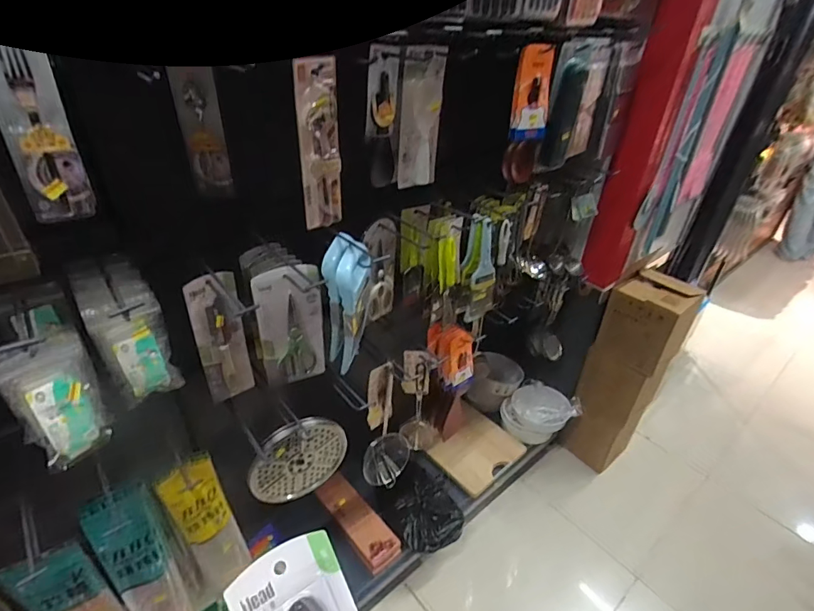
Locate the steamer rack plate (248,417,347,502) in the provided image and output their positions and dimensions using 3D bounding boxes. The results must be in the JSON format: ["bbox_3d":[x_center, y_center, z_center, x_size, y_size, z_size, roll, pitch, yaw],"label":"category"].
[{"bbox_3d":[-0.226,0.330,0.946,0.206,0.197,0.018,-6,27,-38],"label":"steamer rack plate"}]

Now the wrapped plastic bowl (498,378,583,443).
[{"bbox_3d":[0.493,0.406,1.663,0.258,0.156,0.163,18,37,19],"label":"wrapped plastic bowl"}]

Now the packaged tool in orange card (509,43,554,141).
[{"bbox_3d":[0.254,-0.421,0.889,0.077,0.169,0.019,-4,30,-7],"label":"packaged tool in orange card"}]

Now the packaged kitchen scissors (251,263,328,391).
[{"bbox_3d":[-0.218,0.046,0.855,0.120,0.268,0.025,-13,38,-23],"label":"packaged kitchen scissors"}]

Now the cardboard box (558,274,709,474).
[{"bbox_3d":[0.765,0.245,1.574,0.234,0.700,0.219,27,41,30],"label":"cardboard box"}]

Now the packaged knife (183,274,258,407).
[{"bbox_3d":[-0.342,0.064,0.827,0.085,0.264,0.026,-19,41,-29],"label":"packaged knife"}]

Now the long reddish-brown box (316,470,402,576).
[{"bbox_3d":[-0.155,0.652,1.372,0.109,0.032,0.319,-24,44,-34],"label":"long reddish-brown box"}]

